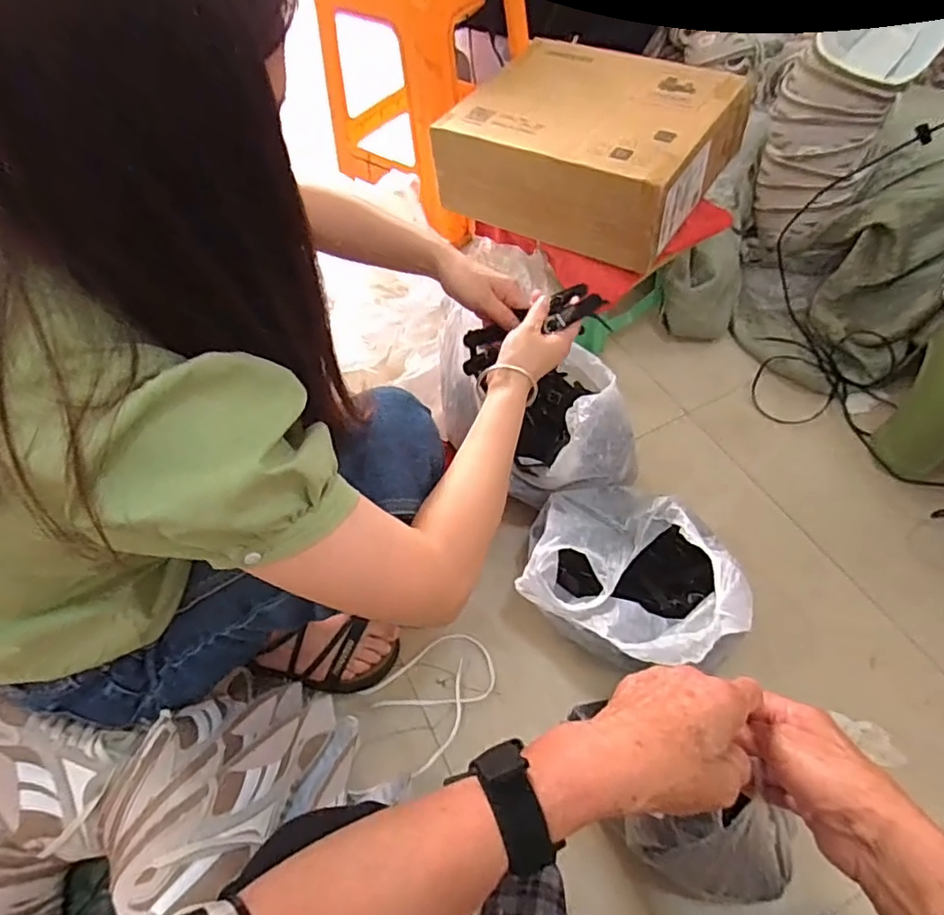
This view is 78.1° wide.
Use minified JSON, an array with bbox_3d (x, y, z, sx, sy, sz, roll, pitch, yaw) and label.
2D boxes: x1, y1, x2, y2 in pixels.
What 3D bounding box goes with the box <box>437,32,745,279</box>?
[{"bbox_3d":[0.186,-0.492,0.928,0.377,0.150,0.317,28,61,23],"label":"box"}]

